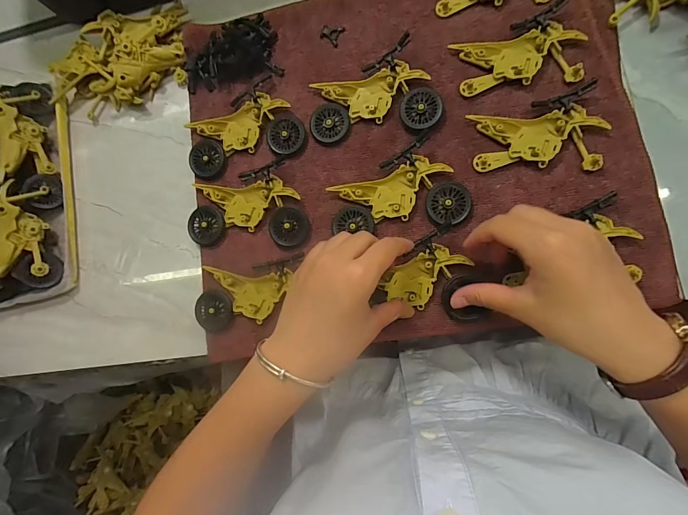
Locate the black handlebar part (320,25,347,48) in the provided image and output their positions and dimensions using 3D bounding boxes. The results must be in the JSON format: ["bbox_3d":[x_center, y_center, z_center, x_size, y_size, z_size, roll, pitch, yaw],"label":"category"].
[{"bbox_3d":[-0.011,-0.217,0.346,0.021,0.004,0.020,30,91,13],"label":"black handlebar part"}]

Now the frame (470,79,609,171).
[{"bbox_3d":[0.160,-0.097,0.297,0.098,0.011,0.067,-14,82,9],"label":"frame"}]

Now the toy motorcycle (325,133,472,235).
[{"bbox_3d":[0.045,-0.058,0.316,0.115,0.012,0.072,-13,82,10],"label":"toy motorcycle"}]

